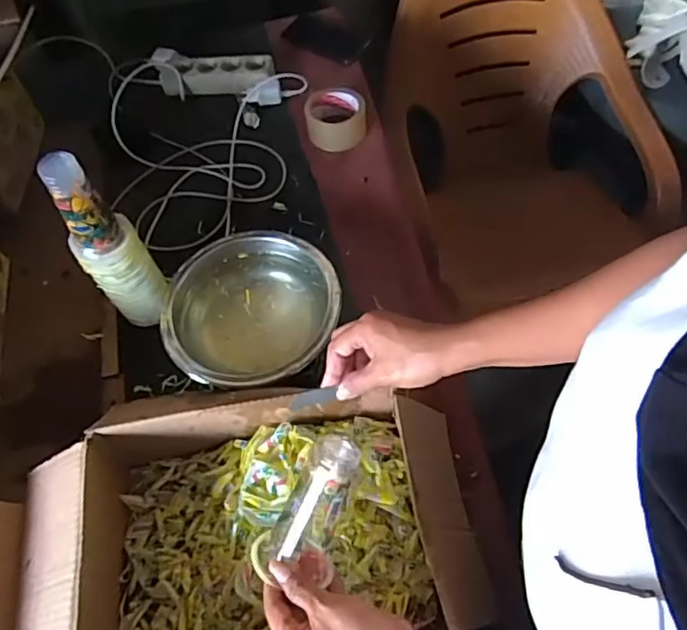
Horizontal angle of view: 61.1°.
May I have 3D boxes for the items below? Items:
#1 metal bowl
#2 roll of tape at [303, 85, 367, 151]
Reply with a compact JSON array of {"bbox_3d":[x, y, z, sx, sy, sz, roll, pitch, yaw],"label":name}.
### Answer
[{"bbox_3d":[-0.115,0.000,0.763,0.219,0.085,0.204,-2,59,3],"label":"metal bowl"},{"bbox_3d":[-0.014,-0.327,0.964,0.098,0.051,0.102,-2,59,3],"label":"roll of tape"}]

